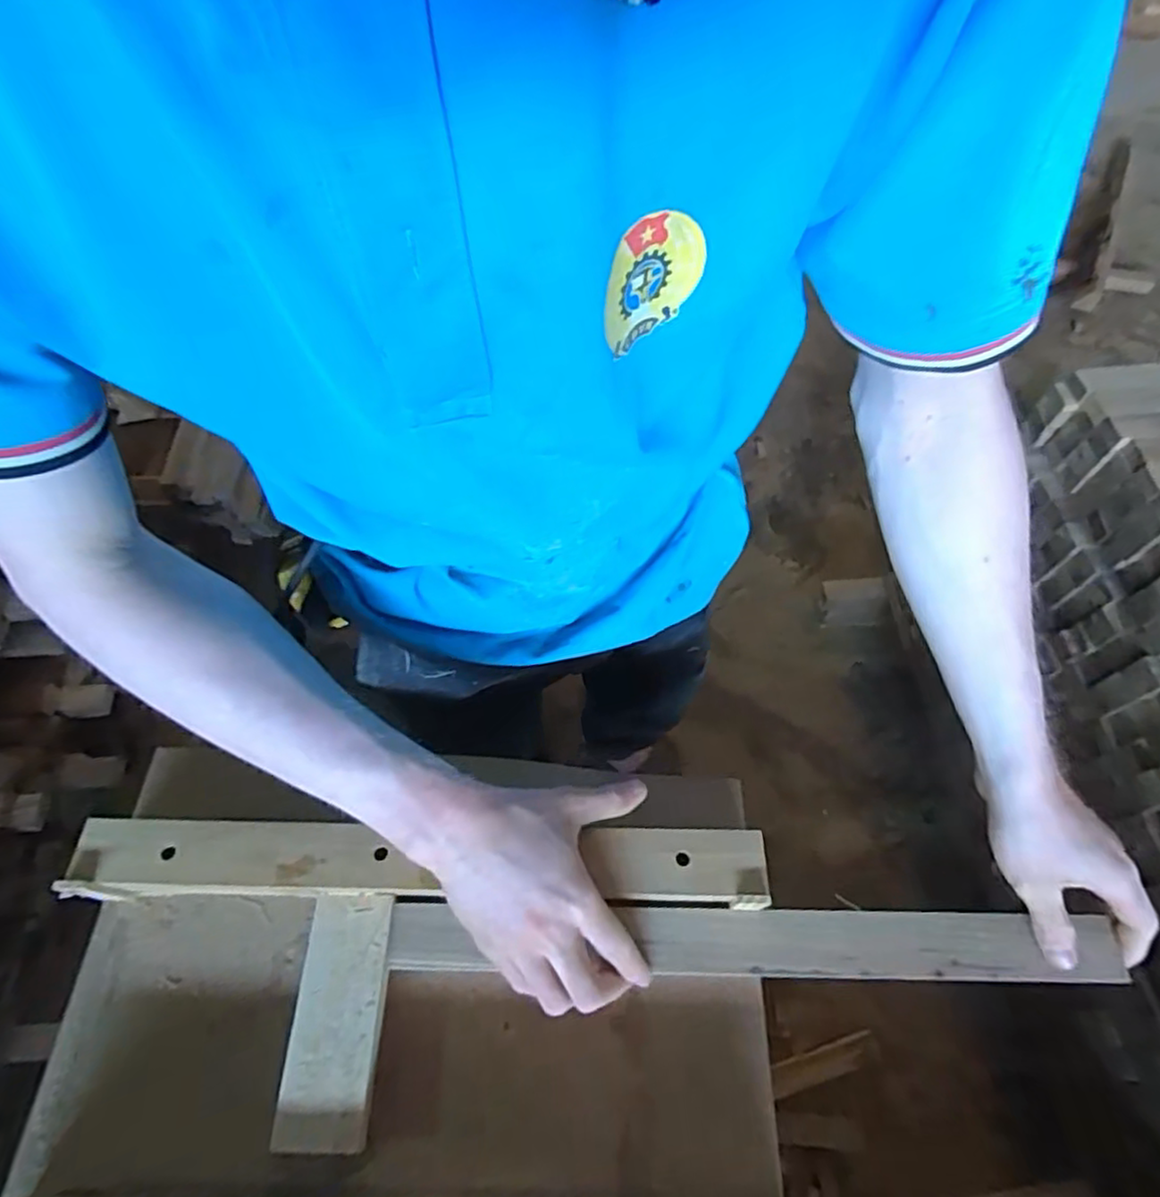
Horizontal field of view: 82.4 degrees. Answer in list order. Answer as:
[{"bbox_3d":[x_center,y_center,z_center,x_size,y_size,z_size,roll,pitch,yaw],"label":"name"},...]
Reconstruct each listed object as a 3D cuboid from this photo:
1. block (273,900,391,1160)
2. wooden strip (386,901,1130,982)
[{"bbox_3d":[-0.150,0.260,0.416,0.052,0.029,0.131,-1,60,0],"label":"block"},{"bbox_3d":[0.110,0.228,0.438,0.467,0.019,0.040,0,60,1],"label":"wooden strip"}]

